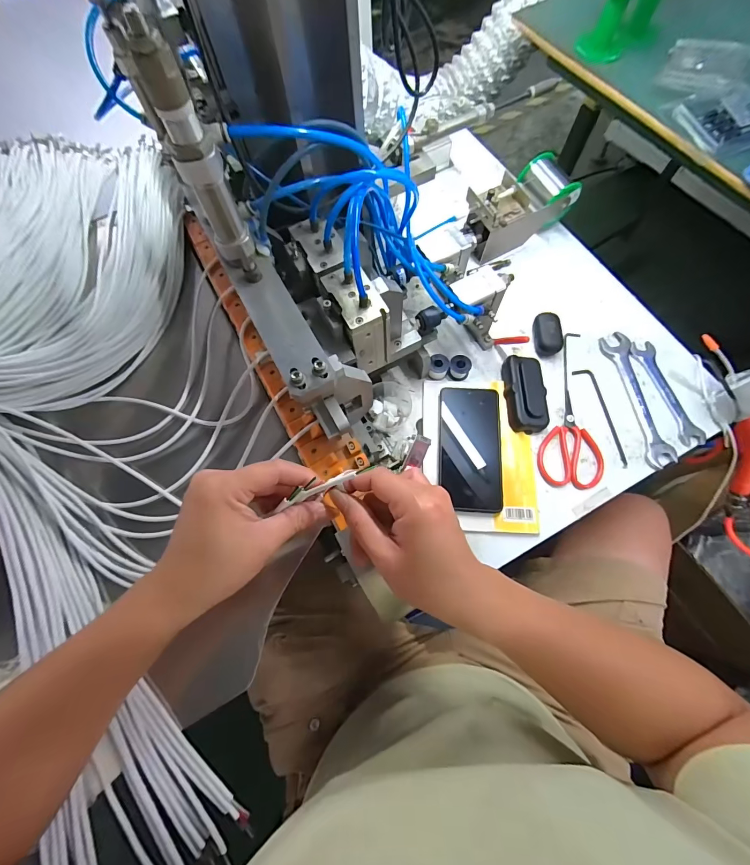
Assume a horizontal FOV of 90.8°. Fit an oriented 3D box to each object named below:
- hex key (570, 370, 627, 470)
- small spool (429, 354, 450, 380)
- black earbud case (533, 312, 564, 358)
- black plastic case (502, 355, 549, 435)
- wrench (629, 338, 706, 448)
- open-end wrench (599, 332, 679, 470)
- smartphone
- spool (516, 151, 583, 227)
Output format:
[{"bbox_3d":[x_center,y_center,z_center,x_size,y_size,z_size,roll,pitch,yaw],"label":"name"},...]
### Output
[{"bbox_3d":[0.309,-0.022,0.499,0.024,0.004,0.144,-12,71,-3],"label":"hex key"},{"bbox_3d":[0.090,-0.092,0.520,0.026,0.024,0.026,16,72,7],"label":"small spool"},{"bbox_3d":[0.248,-0.140,0.530,0.035,0.024,0.058,-1,70,1],"label":"black earbud case"},{"bbox_3d":[0.204,-0.053,0.500,0.050,0.030,0.104,-1,70,1],"label":"black plastic case"},{"bbox_3d":[0.399,-0.057,0.503,0.035,0.009,0.156,-13,71,-3],"label":"wrench"},{"bbox_3d":[0.357,-0.050,0.504,0.040,0.005,0.198,-8,70,-1],"label":"open-end wrench"},{"bbox_3d":[0.125,0.018,0.481,0.076,0.014,0.163,3,71,3],"label":"smartphone"},{"bbox_3d":[0.267,-0.374,0.586,0.076,0.076,0.089,-33,73,-10],"label":"spool"}]

